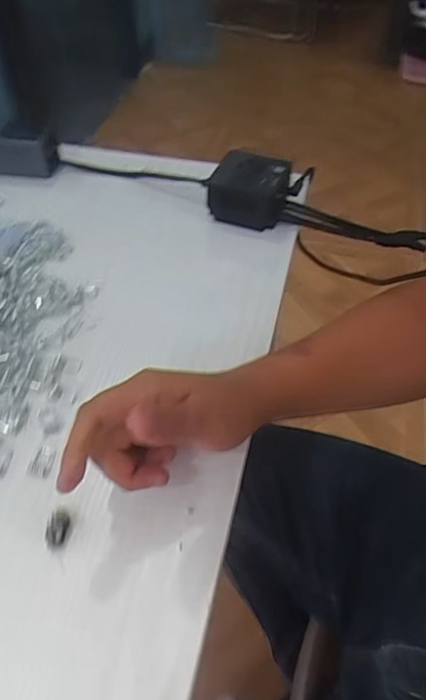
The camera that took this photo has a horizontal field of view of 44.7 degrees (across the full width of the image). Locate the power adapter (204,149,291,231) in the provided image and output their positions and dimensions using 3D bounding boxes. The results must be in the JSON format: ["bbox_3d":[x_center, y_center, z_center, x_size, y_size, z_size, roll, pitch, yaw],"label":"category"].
[{"bbox_3d":[0.039,-0.176,0.577,0.086,0.045,0.063,8,50,7],"label":"power adapter"}]

